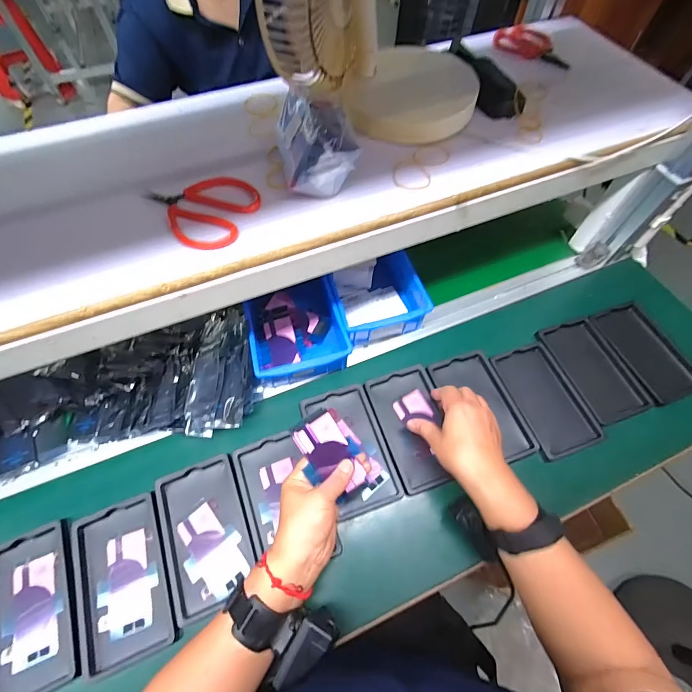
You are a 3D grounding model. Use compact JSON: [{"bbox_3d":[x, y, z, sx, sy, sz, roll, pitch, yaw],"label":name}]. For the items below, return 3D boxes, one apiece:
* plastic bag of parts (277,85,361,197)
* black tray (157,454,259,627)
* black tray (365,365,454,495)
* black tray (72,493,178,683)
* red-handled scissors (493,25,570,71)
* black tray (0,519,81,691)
[{"bbox_3d":[-0.025,-0.195,0.360,0.074,0.074,0.064,0,61,0],"label":"plastic bag of parts"},{"bbox_3d":[-0.165,0.222,0.424,0.094,0.017,0.157,-20,63,-11],"label":"black tray"},{"bbox_3d":[0.094,0.109,0.486,0.091,0.013,0.160,-16,62,-9],"label":"black tray"},{"bbox_3d":[-0.249,0.261,0.398,0.094,0.015,0.155,-21,63,-12],"label":"black tray"},{"bbox_3d":[0.288,-0.458,0.538,0.121,0.019,0.050,33,66,17],"label":"red-handled scissors"},{"bbox_3d":[-0.345,0.291,0.389,0.101,0.020,0.156,-20,63,-11],"label":"black tray"}]

